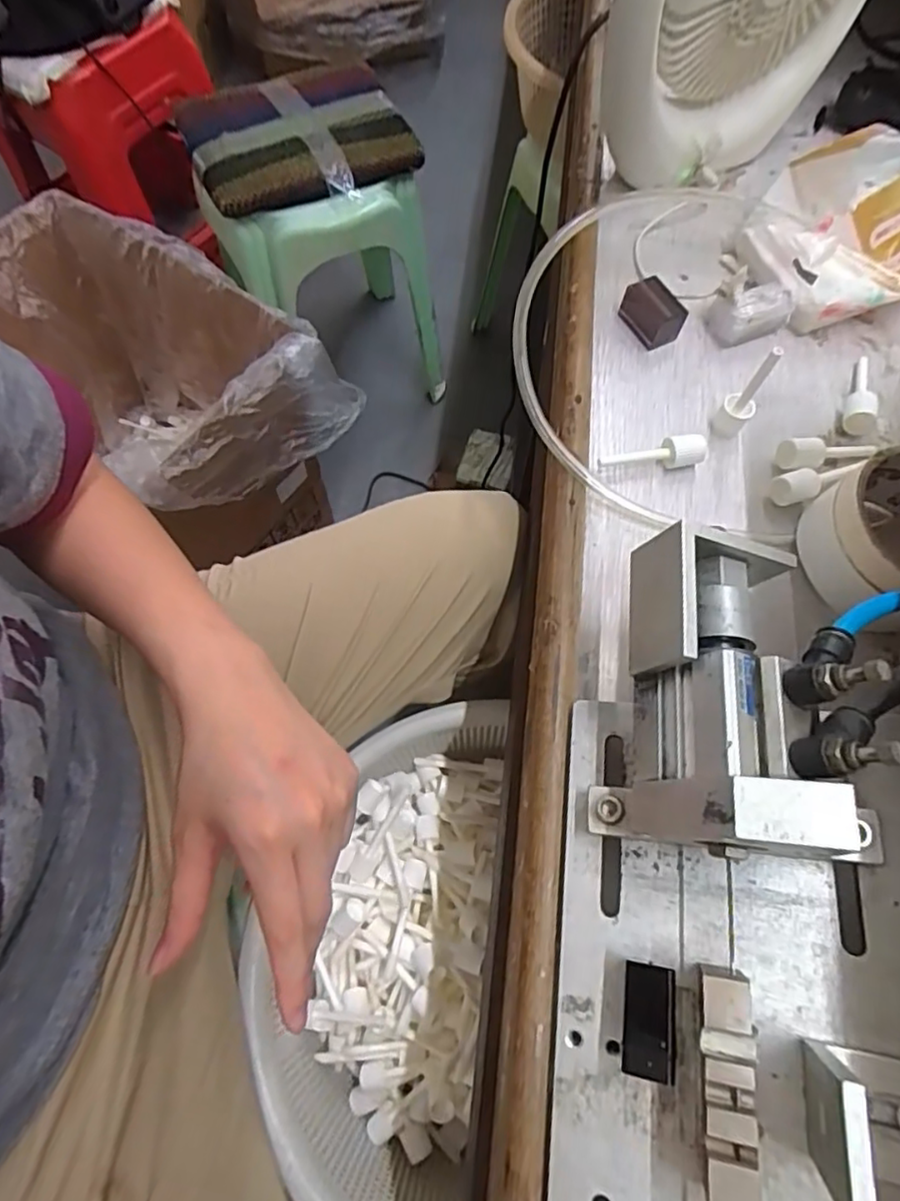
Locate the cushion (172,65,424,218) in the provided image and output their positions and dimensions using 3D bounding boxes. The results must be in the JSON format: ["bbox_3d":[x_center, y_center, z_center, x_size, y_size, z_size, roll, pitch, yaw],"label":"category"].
[{"bbox_3d":[-0.229,-0.687,0.903,0.303,0.040,0.271,-23,70,-10],"label":"cushion"}]

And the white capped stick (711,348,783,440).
[{"bbox_3d":[0.175,-0.121,0.363,0.018,0.063,0.013,32,71,12],"label":"white capped stick"}]

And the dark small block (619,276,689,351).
[{"bbox_3d":[0.135,-0.195,0.415,0.026,0.025,0.043,-29,71,-12],"label":"dark small block"}]

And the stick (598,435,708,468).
[{"bbox_3d":[0.125,-0.087,0.374,0.070,0.014,0.015,-13,68,-6],"label":"stick"}]

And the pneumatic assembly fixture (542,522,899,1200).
[{"bbox_3d":[0.117,0.160,0.216,0.145,0.105,0.377,8,68,2],"label":"pneumatic assembly fixture"}]

